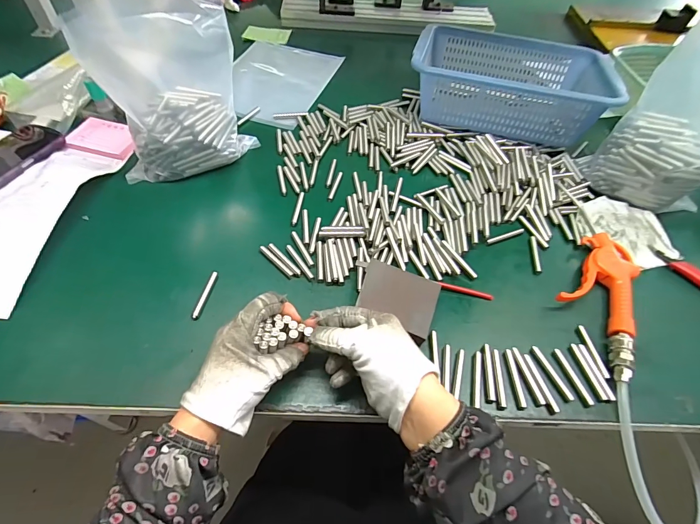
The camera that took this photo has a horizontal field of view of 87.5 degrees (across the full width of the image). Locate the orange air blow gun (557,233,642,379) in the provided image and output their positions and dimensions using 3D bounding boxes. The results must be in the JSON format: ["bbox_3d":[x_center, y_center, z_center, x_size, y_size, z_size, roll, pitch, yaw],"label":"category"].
[{"bbox_3d":[0.283,0.036,0.410,0.080,0.023,0.183,31,57,18],"label":"orange air blow gun"}]

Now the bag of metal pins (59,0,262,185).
[{"bbox_3d":[-0.223,-0.213,0.458,0.175,0.195,0.094,-15,56,-15],"label":"bag of metal pins"}]

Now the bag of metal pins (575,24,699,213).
[{"bbox_3d":[0.410,-0.162,0.459,0.139,0.188,0.089,38,60,22],"label":"bag of metal pins"}]

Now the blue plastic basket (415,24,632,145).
[{"bbox_3d":[0.263,-0.304,0.612,0.304,0.095,0.214,16,54,8],"label":"blue plastic basket"}]

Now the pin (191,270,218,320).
[{"bbox_3d":[-0.158,0.036,0.399,0.008,0.005,0.060,10,53,3],"label":"pin"}]

